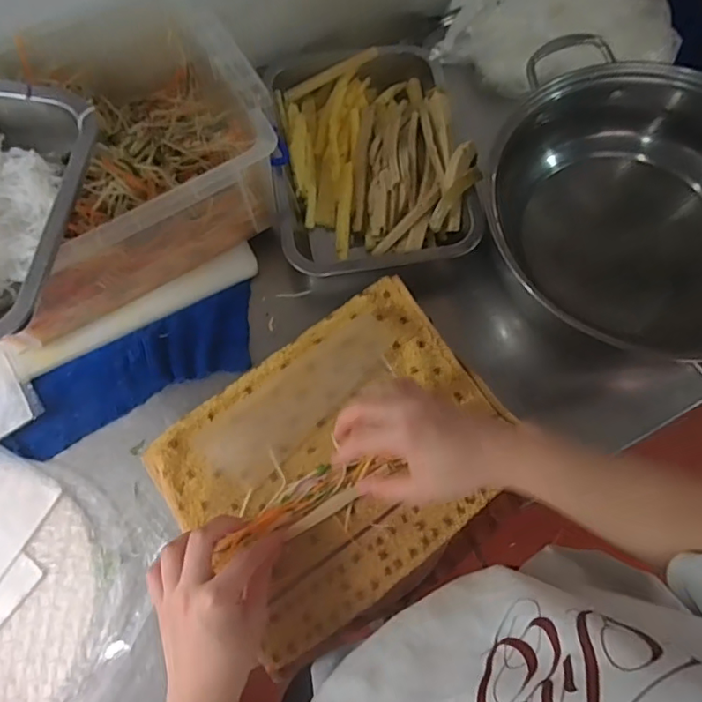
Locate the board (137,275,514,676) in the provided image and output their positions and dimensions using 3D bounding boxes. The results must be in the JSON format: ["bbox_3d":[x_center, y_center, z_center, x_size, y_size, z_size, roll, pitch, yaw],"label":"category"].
[{"bbox_3d":[-0.008,0.090,0.481,0.281,0.011,0.222,-35,74,-12],"label":"board"}]

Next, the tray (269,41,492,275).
[{"bbox_3d":[0.019,-0.201,0.561,0.188,0.058,0.243,-7,70,-3],"label":"tray"}]

